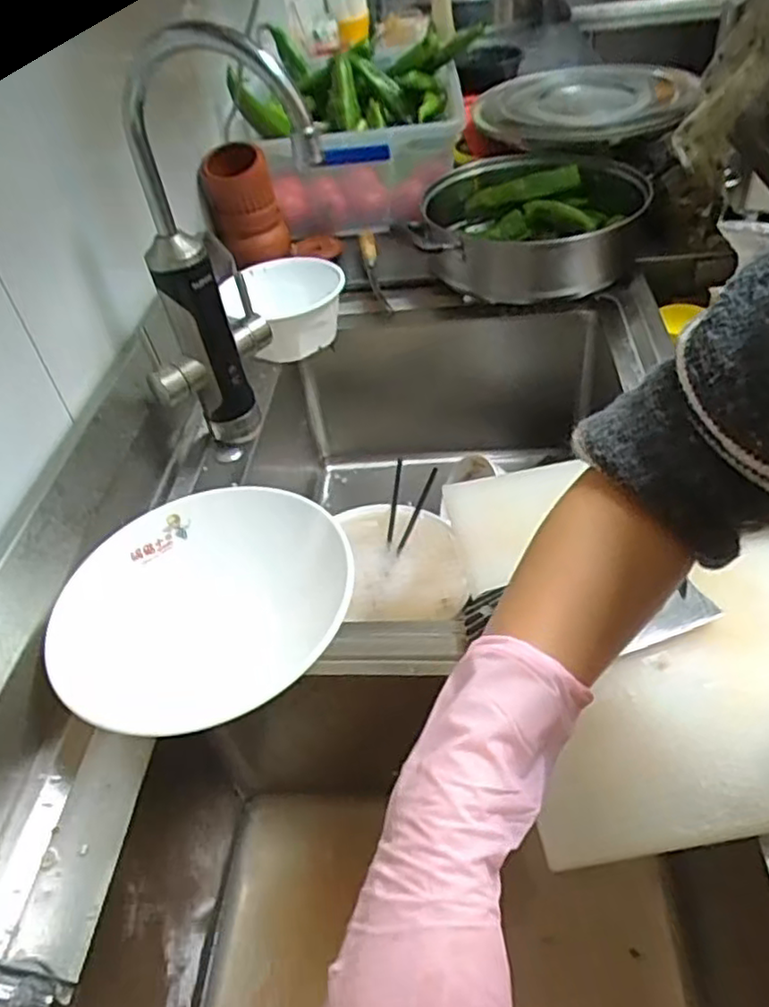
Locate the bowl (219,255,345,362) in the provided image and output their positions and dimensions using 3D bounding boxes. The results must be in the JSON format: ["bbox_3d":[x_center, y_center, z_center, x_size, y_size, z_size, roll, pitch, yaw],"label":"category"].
[{"bbox_3d":[-0.127,-0.266,0.900,0.156,0.085,0.161,-4,44,4],"label":"bowl"}]

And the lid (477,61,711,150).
[{"bbox_3d":[0.325,-0.670,1.161,0.309,0.065,0.376,-20,45,-13],"label":"lid"}]

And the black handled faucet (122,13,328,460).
[{"bbox_3d":[-0.141,-0.223,0.645,0.184,0.355,0.101,-6,44,1],"label":"black handled faucet"}]

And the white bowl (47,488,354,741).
[{"bbox_3d":[-0.138,0.071,0.520,0.218,0.047,0.218,-4,44,4],"label":"white bowl"}]

